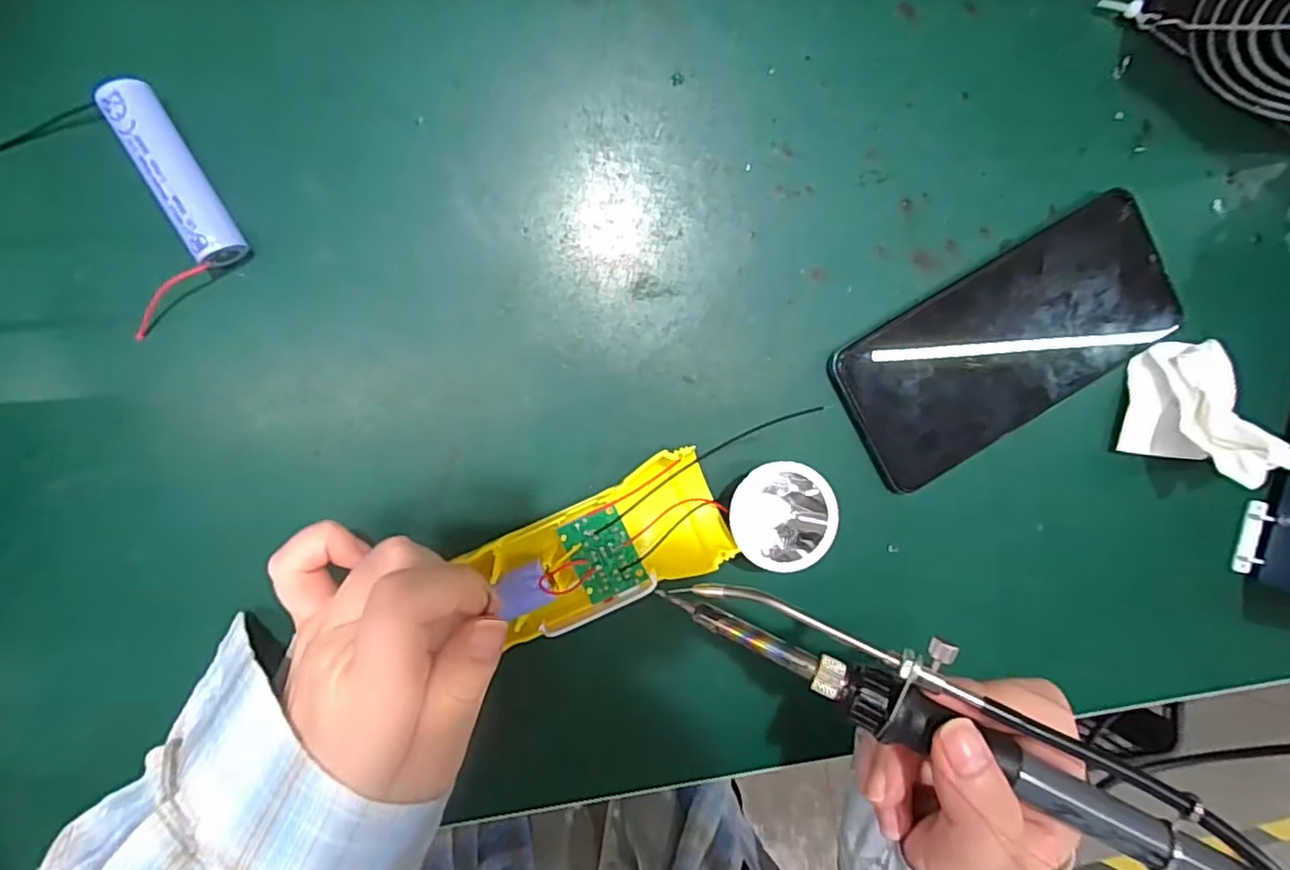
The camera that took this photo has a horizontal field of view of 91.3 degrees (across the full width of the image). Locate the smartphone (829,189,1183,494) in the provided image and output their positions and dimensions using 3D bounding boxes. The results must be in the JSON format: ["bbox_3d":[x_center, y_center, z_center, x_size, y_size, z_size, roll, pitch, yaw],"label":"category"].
[{"bbox_3d":[0.166,-0.043,0.289,0.161,0.013,0.074,-31,97,-5],"label":"smartphone"}]

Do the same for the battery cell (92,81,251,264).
[{"bbox_3d":[-0.173,-0.096,0.234,0.016,0.017,0.067,-29,97,-5],"label":"battery cell"}]

